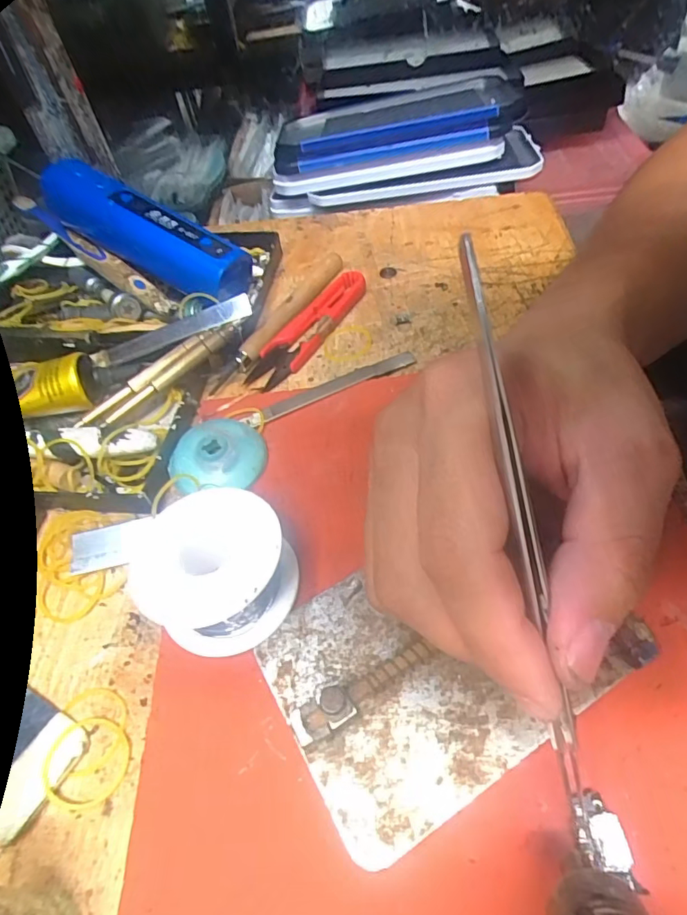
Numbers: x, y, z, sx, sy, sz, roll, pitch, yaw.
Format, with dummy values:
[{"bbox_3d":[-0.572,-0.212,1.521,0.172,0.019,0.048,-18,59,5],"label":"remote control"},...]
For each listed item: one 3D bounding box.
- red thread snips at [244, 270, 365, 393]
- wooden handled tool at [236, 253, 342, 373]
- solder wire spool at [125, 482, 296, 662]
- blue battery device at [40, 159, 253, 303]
[{"bbox_3d":[-0.019,-0.075,0.291,0.023,0.010,0.095,29,62,26],"label":"red thread snips"},{"bbox_3d":[-0.031,-0.089,0.302,0.013,0.011,0.104,23,59,23],"label":"wooden handled tool"},{"bbox_3d":[-0.047,0.042,0.190,0.055,0.030,0.052,-4,53,5],"label":"solder wire spool"},{"bbox_3d":[-0.114,-0.131,0.304,0.131,0.031,0.031,28,59,4],"label":"blue battery device"}]

